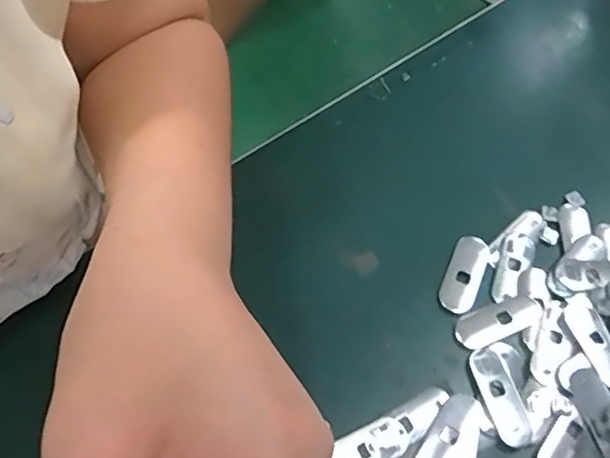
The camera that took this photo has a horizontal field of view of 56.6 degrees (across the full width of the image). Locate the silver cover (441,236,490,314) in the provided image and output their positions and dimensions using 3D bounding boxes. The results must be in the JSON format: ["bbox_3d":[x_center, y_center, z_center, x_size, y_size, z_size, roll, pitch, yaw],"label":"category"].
[{"bbox_3d":[0.092,0.025,0.325,0.019,0.004,0.052,22,60,9],"label":"silver cover"}]

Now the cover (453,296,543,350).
[{"bbox_3d":[0.106,0.050,0.311,0.049,0.004,0.020,-20,62,-15],"label":"cover"}]

